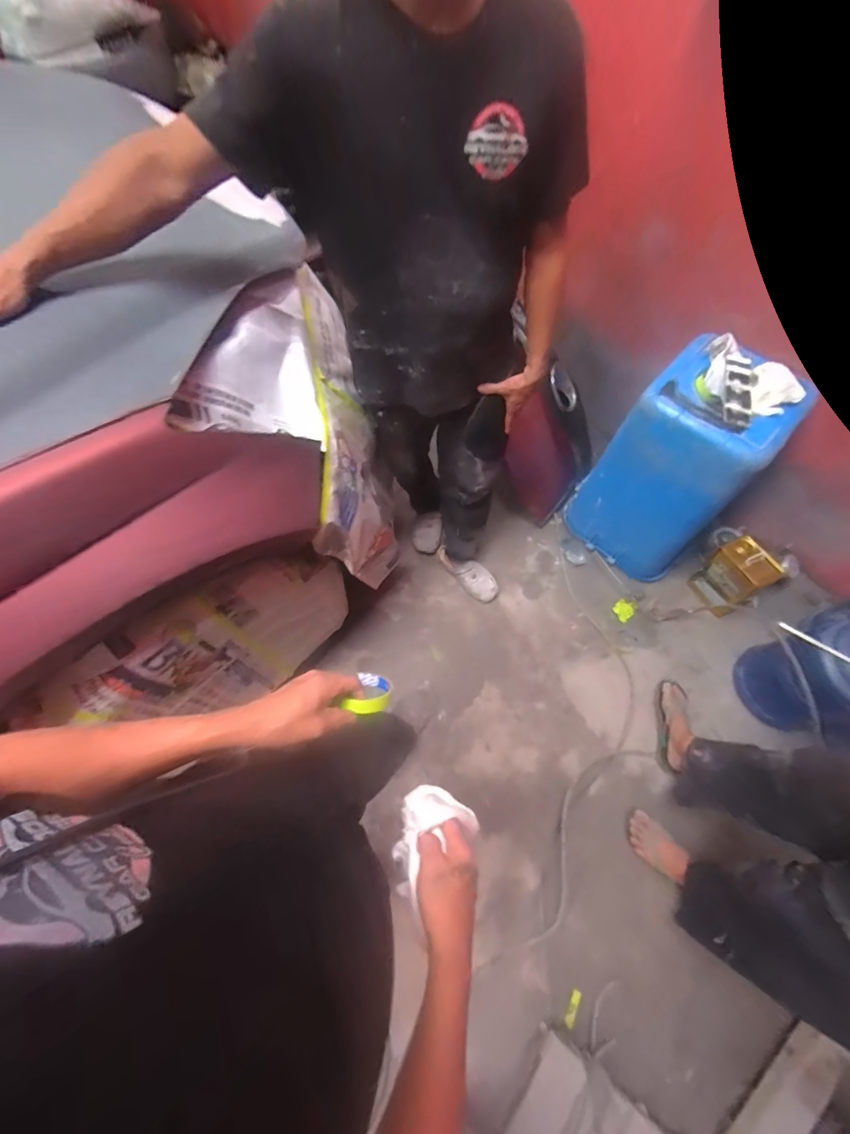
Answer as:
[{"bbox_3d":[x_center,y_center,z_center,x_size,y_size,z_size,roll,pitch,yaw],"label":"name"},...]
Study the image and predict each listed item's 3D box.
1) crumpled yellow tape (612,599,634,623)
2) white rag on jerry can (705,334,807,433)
[{"bbox_3d":[0.686,0.147,1.451,0.074,0.011,0.062,-35,72,-14],"label":"crumpled yellow tape"},{"bbox_3d":[0.839,-0.473,1.081,0.202,0.041,0.273,2,67,0],"label":"white rag on jerry can"}]

